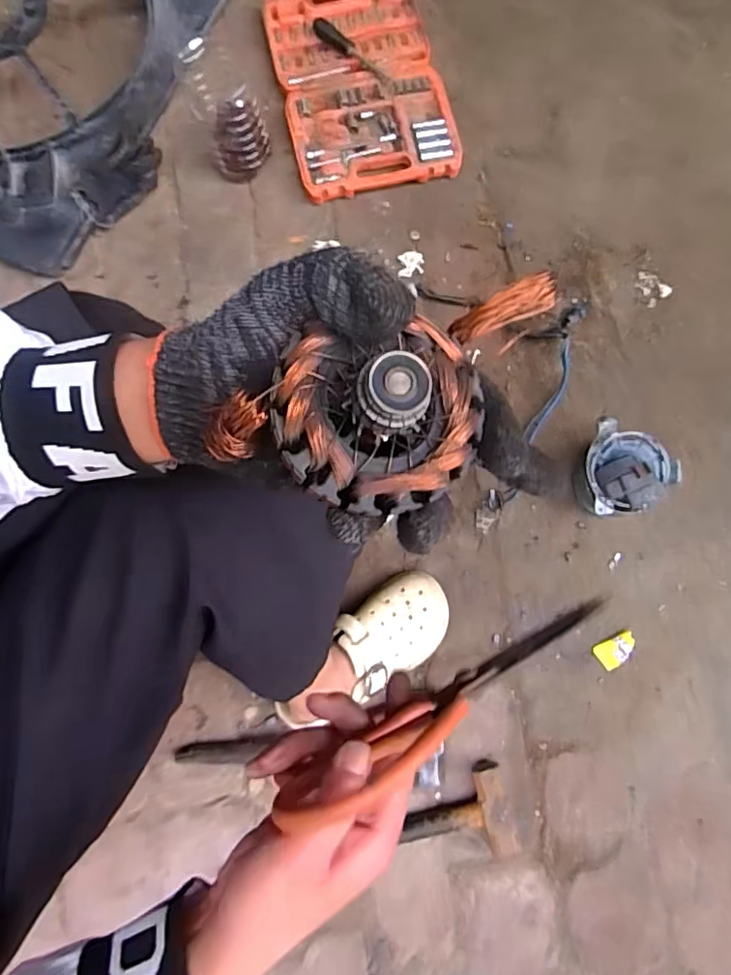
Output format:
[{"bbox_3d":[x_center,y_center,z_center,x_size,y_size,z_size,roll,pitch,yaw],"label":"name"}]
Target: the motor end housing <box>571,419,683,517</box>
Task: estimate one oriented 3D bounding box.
[{"bbox_3d":[0.339,-0.013,0.745,0.115,0.079,0.119,23,81,5],"label":"motor end housing"}]

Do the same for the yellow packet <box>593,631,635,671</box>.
[{"bbox_3d":[0.325,0.211,0.738,0.051,0.015,0.034,-26,80,-3],"label":"yellow packet"}]

